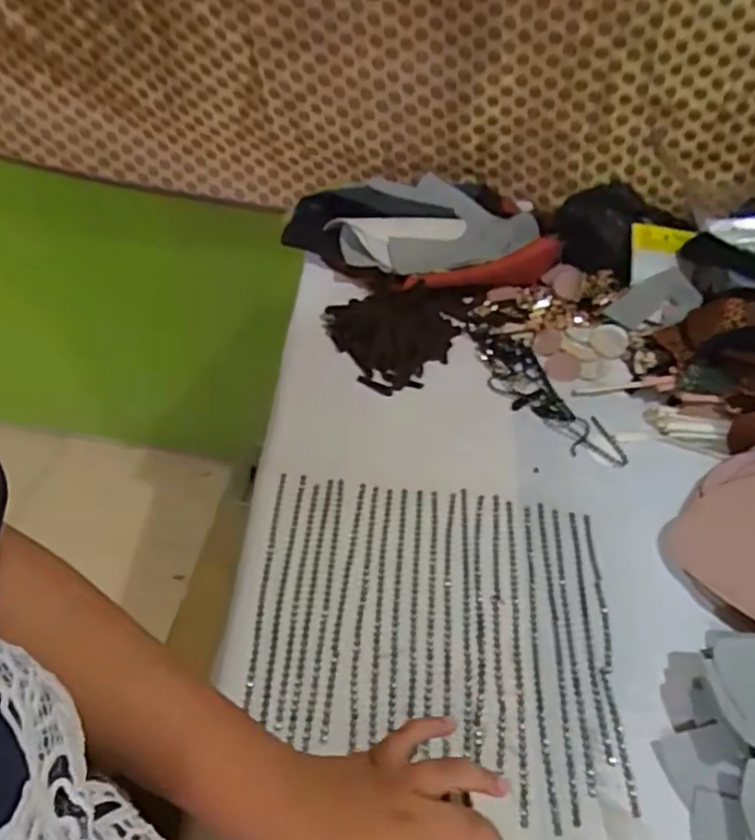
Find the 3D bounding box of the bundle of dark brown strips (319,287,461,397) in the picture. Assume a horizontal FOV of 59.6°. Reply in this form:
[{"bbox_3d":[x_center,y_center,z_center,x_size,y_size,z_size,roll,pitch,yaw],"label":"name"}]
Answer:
[{"bbox_3d":[0.019,-0.088,0.668,0.117,0.022,0.121,-20,54,-19],"label":"bundle of dark brown strips"}]

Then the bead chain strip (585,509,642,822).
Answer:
[{"bbox_3d":[0.166,0.164,0.481,0.011,0.004,0.217,5,49,1],"label":"bead chain strip"}]

